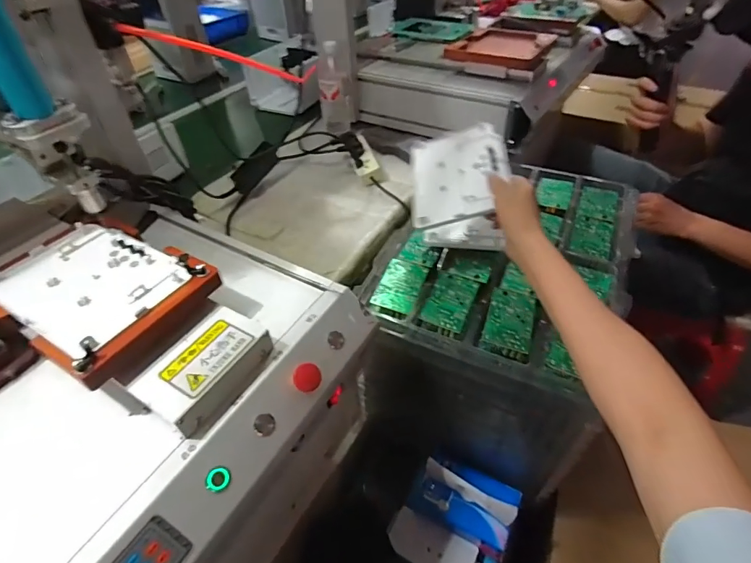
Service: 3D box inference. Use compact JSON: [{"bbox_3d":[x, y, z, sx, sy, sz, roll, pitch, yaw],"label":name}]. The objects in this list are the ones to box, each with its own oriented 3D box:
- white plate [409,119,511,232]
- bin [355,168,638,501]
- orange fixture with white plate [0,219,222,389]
[{"bbox_3d":[0.121,-0.161,0.615,0.140,0.009,0.181,-12,55,20],"label":"white plate"},{"bbox_3d":[0.226,0.052,0.792,0.344,0.331,0.481,18,48,19],"label":"bin"},{"bbox_3d":[-0.297,0.009,0.456,0.201,0.044,0.157,23,50,24],"label":"orange fixture with white plate"}]

